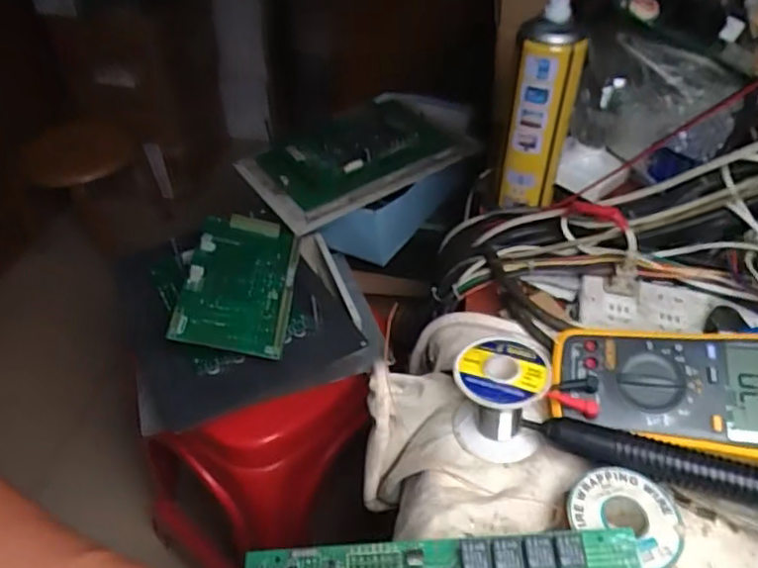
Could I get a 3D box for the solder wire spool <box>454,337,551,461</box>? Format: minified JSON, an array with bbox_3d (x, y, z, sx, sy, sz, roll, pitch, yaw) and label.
[{"bbox_3d":[0.085,0.080,0.450,0.061,0.064,0.059,9,45,11],"label":"solder wire spool"}]

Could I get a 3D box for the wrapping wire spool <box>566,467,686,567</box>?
[{"bbox_3d":[0.155,0.145,0.395,0.067,0.016,0.057,28,51,27],"label":"wrapping wire spool"}]

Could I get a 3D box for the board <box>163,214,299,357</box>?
[{"bbox_3d":[-0.159,-0.004,0.726,0.117,0.012,0.200,10,49,-10],"label":"board"}]

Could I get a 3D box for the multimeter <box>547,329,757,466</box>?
[{"bbox_3d":[0.215,0.074,0.443,0.175,0.041,0.091,6,44,8],"label":"multimeter"}]

